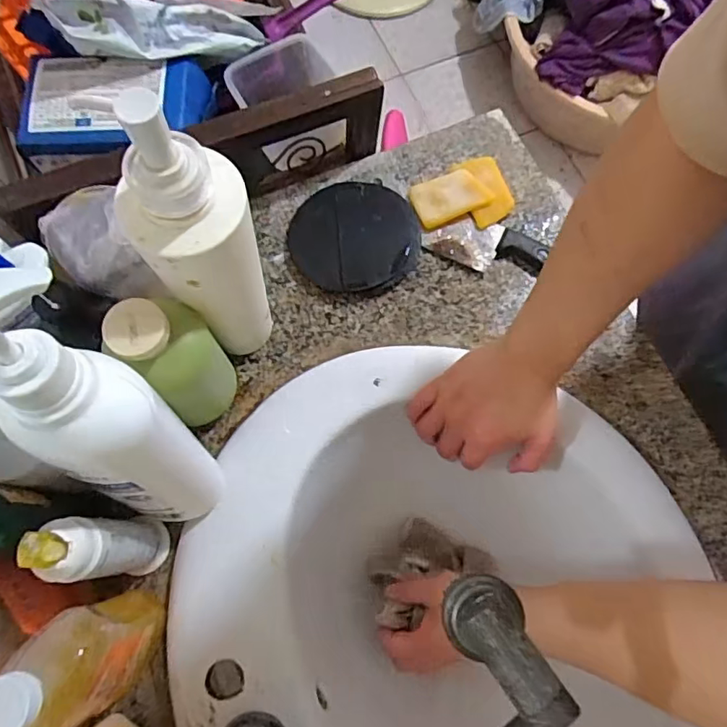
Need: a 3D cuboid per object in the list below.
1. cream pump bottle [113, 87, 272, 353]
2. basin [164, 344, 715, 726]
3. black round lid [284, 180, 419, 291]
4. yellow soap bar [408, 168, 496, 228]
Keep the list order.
[{"bbox_3d":[-0.103,-0.071,0.377,0.072,0.261,0.057,-29,76,-9],"label":"cream pump bottle"},{"bbox_3d":[0.066,0.219,0.493,0.418,0.140,0.441,0,73,-1],"label":"basin"},{"bbox_3d":[-0.009,-0.128,0.538,0.124,0.014,0.113,0,73,-1],"label":"black round lid"},{"bbox_3d":[0.086,-0.169,0.552,0.077,0.017,0.047,-18,75,-7],"label":"yellow soap bar"}]

